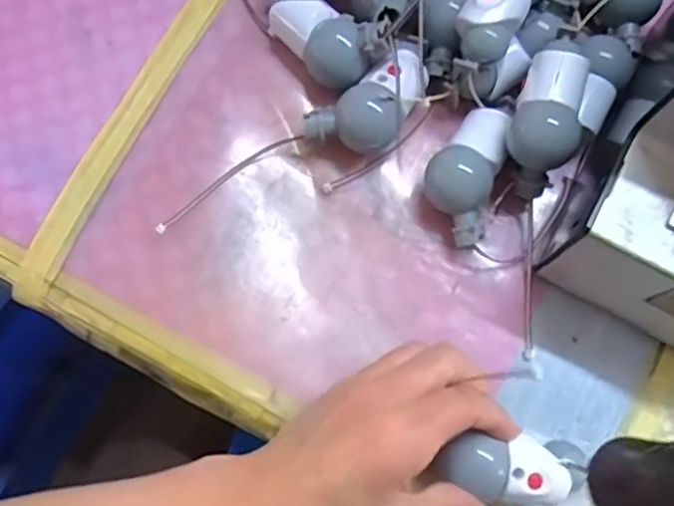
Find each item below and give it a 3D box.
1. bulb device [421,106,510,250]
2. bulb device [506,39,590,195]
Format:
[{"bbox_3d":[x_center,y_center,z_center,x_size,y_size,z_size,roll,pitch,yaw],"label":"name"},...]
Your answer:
[{"bbox_3d":[0.068,-0.042,0.347,0.035,0.029,0.074,16,80,4],"label":"bulb device"},{"bbox_3d":[0.110,-0.071,0.333,0.033,0.030,0.082,12,100,3],"label":"bulb device"}]

